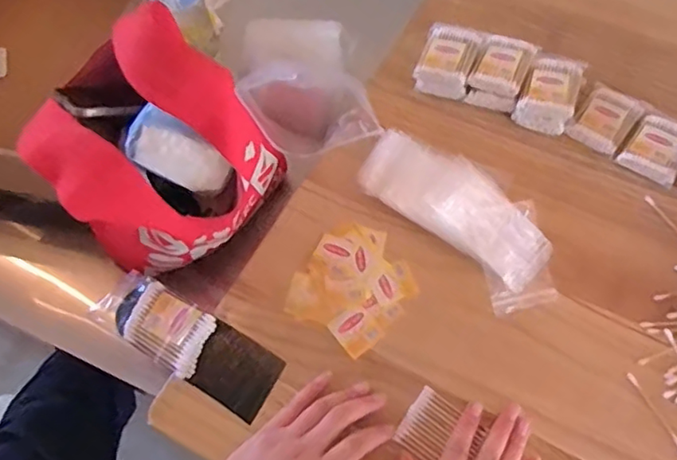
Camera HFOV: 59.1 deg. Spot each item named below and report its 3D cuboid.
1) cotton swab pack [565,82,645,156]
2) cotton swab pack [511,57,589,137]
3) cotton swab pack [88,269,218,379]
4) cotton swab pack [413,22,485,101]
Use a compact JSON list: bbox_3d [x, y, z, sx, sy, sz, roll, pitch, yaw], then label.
[{"bbox_3d":[0.298,-0.122,0.666,0.057,0.028,0.077,34,68,17],"label":"cotton swab pack"},{"bbox_3d":[0.238,-0.153,0.671,0.060,0.044,0.091,24,65,13],"label":"cotton swab pack"},{"bbox_3d":[-0.175,0.086,0.573,0.116,0.017,0.061,29,66,15],"label":"cotton swab pack"},{"bbox_3d":[0.127,-0.197,0.698,0.064,0.042,0.088,20,64,11],"label":"cotton swab pack"}]

